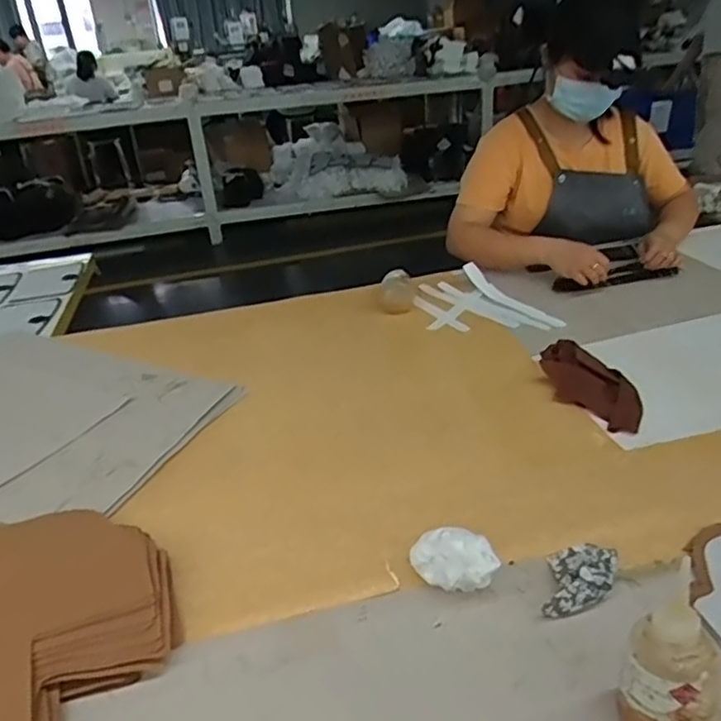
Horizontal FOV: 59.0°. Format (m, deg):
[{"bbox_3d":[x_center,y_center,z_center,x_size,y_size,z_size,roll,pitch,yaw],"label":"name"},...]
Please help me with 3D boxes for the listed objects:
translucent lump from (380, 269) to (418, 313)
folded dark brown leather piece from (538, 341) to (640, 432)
[{"bbox_3d":[0.075,-0.135,1.246,0.078,0.070,0.078,0,30,4],"label":"translucent lump"},{"bbox_3d":[0.341,0.035,0.924,0.118,0.034,0.200,-4,30,-3],"label":"folded dark brown leather piece"}]

